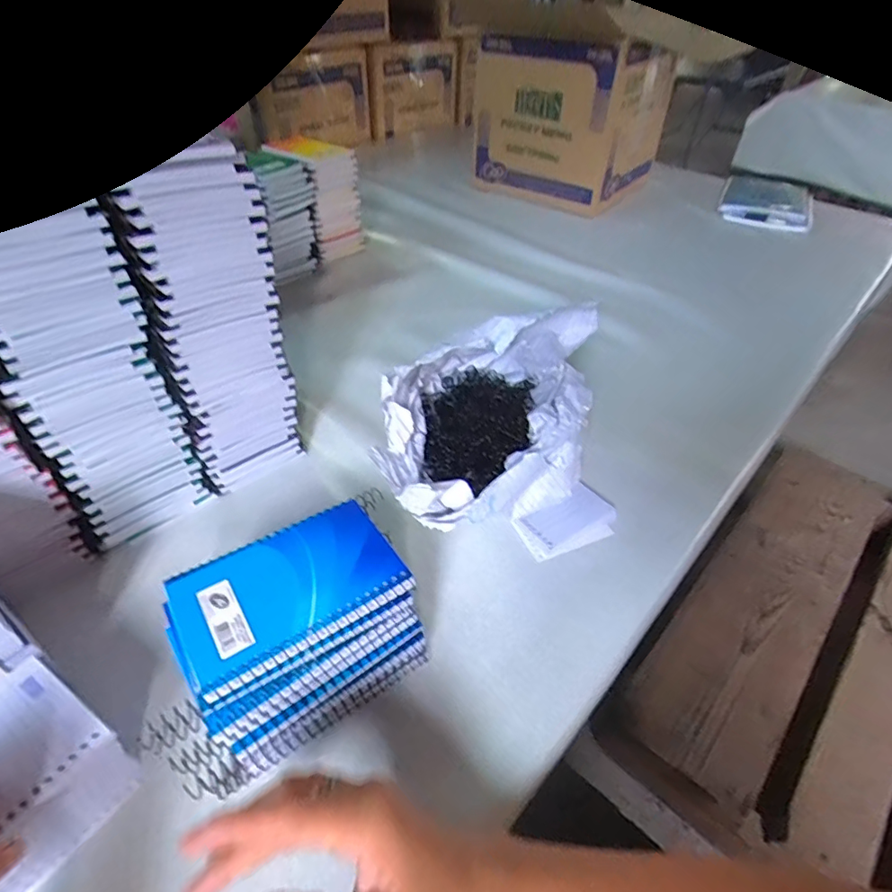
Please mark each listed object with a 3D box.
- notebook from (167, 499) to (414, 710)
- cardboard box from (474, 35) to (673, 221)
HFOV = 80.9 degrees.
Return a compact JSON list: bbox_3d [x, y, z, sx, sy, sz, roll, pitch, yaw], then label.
[{"bbox_3d":[-0.097,0.086,0.327,0.128,0.008,0.091,-24,49,-25],"label":"notebook"},{"bbox_3d":[0.260,-0.674,1.078,0.291,0.274,0.280,33,52,29],"label":"cardboard box"}]

